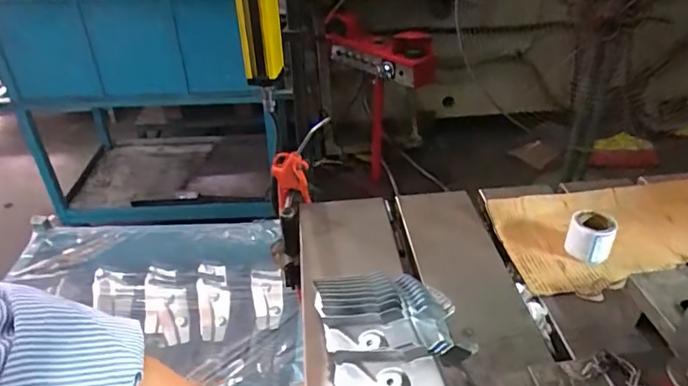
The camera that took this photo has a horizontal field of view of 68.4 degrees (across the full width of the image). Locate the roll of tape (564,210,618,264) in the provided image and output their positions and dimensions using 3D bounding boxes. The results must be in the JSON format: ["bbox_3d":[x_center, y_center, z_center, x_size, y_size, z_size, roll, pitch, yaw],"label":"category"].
[{"bbox_3d":[0.363,0.064,0.747,0.060,0.056,0.058,17,38,27],"label":"roll of tape"}]

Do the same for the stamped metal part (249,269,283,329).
[{"bbox_3d":[-0.242,0.324,1.624,0.101,0.074,0.243,-8,33,-9],"label":"stamped metal part"}]

